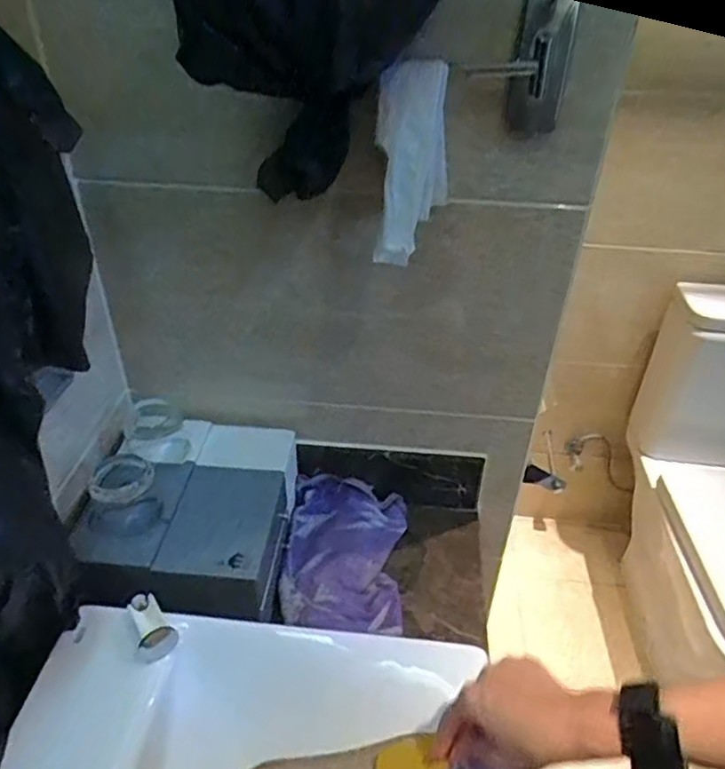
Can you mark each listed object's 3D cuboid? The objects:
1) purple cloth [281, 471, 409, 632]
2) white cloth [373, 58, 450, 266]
[{"bbox_3d":[-0.023,0.231,0.859,0.162,0.043,0.239,4,37,3],"label":"purple cloth"},{"bbox_3d":[0.049,-0.212,0.609,0.069,0.180,0.076,6,37,6],"label":"white cloth"}]

